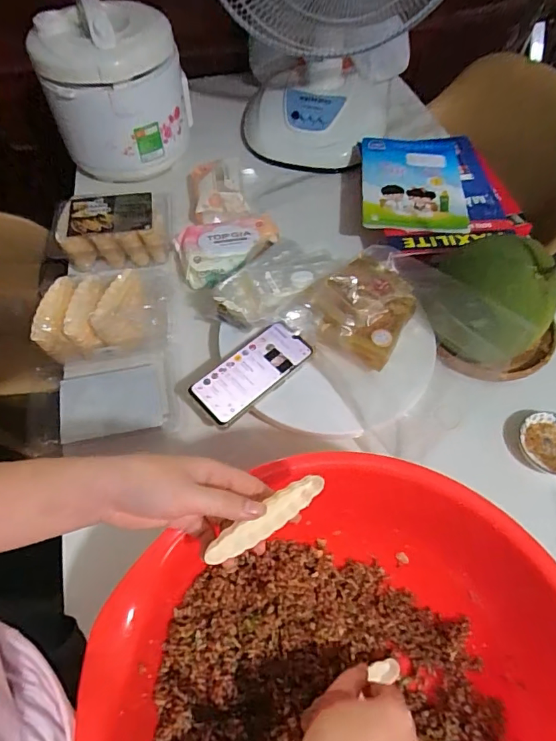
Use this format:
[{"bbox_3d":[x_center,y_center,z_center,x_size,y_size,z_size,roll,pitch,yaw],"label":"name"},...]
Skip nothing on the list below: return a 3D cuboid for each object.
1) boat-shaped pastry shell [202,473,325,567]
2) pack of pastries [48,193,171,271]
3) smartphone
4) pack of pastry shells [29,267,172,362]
[{"bbox_3d":[-0.009,0.117,0.371,0.105,0.033,0.017,-32,64,-11],"label":"boat-shaped pastry shell"},{"bbox_3d":[-0.267,-0.228,0.776,0.181,0.061,0.124,-10,59,-7],"label":"pack of pastries"},{"bbox_3d":[-0.036,0.000,0.629,0.159,0.011,0.074,-41,67,-19],"label":"smartphone"},{"bbox_3d":[-0.246,-0.086,0.678,0.175,0.056,0.125,-9,59,-6],"label":"pack of pastry shells"}]

